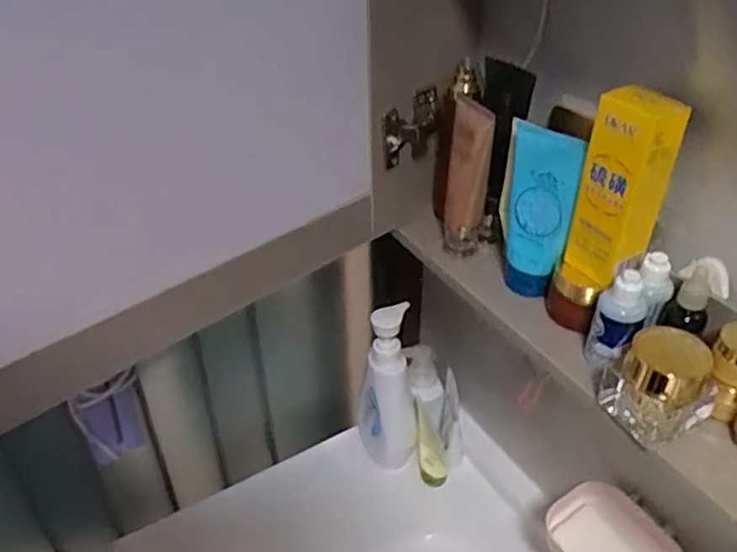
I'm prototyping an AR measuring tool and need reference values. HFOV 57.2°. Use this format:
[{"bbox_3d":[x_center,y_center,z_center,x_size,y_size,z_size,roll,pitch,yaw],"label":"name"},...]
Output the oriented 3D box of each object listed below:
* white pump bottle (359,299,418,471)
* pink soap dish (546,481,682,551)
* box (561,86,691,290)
[{"bbox_3d":[0.027,0.154,0.918,0.077,0.258,0.063,-4,38,-4],"label":"white pump bottle"},{"bbox_3d":[0.255,0.294,0.715,0.100,0.079,0.132,-17,40,-20],"label":"pink soap dish"},{"bbox_3d":[0.205,-0.068,0.551,0.045,0.165,0.054,-22,42,-26],"label":"box"}]

